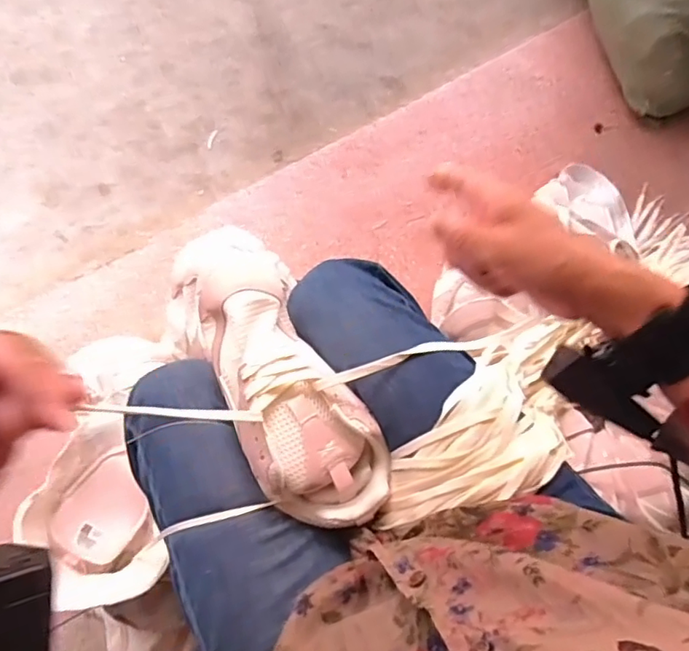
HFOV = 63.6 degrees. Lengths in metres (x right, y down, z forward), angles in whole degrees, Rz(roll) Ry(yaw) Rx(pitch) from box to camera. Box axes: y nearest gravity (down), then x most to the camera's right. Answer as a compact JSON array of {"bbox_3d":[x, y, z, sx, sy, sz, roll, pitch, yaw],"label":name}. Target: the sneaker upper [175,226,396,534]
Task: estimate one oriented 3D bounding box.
[{"bbox_3d":[-0.050,0.054,0.465,0.098,0.059,0.244,-29,85,-6],"label":"sneaker upper"}]

